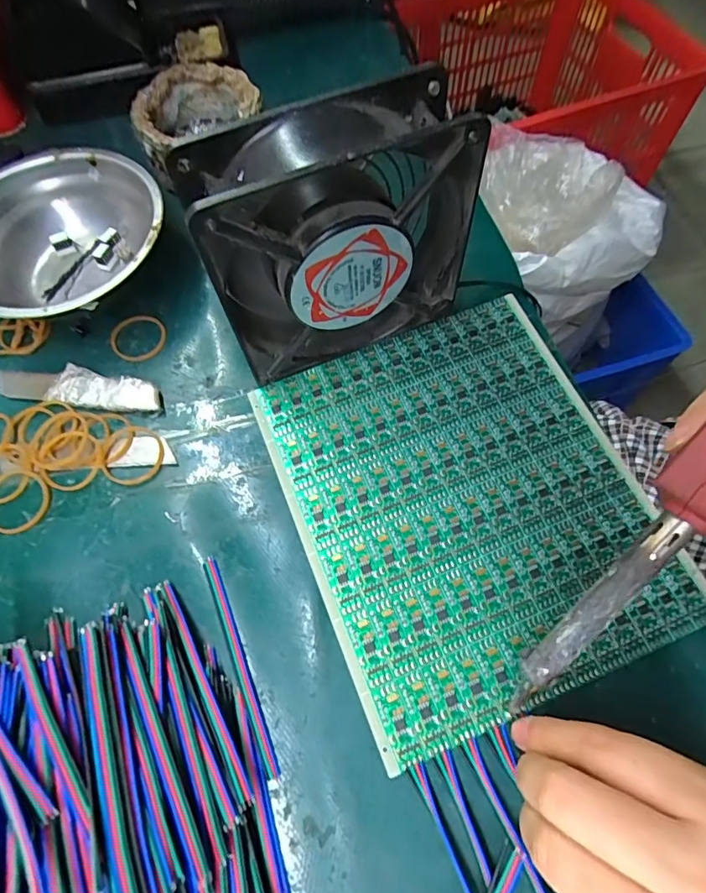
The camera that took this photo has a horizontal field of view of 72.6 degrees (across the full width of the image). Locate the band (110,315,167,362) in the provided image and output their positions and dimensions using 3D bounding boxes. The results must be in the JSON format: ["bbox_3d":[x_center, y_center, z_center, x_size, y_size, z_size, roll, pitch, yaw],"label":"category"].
[{"bbox_3d":[-0.129,-0.066,0.288,0.031,0.004,0.031,-1,67,1],"label":"band"}]

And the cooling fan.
[{"bbox_3d":[-0.006,-0.093,0.228,0.119,0.120,0.038,-20,68,-7],"label":"cooling fan"}]

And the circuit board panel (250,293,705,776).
[{"bbox_3d":[0.055,0.022,0.243,0.162,0.004,0.193,-21,68,-6],"label":"circuit board panel"}]

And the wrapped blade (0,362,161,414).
[{"bbox_3d":[-0.157,-0.034,0.272,0.098,0.008,0.021,9,67,6],"label":"wrapped blade"}]

